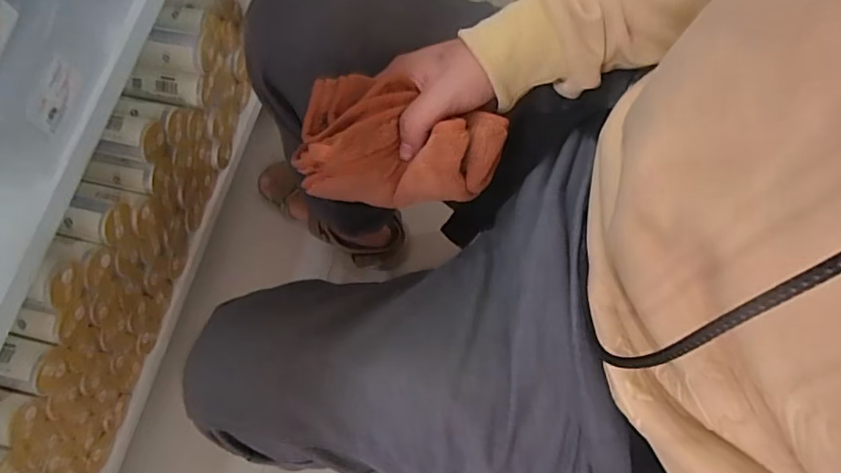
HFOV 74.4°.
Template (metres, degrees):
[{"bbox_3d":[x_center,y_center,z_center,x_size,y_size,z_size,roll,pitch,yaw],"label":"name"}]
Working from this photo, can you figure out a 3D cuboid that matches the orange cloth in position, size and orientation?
[{"bbox_3d":[-0.012,-0.068,0.391,0.138,0.079,0.072,3,75,0],"label":"orange cloth"}]

